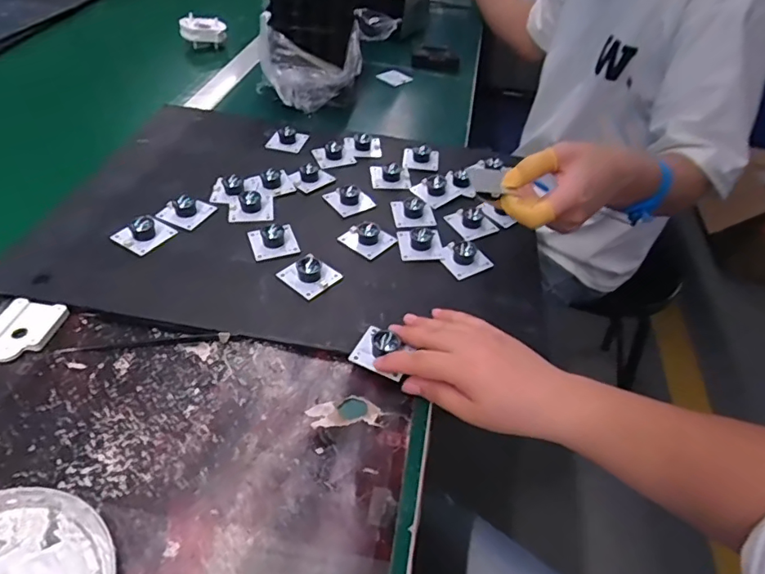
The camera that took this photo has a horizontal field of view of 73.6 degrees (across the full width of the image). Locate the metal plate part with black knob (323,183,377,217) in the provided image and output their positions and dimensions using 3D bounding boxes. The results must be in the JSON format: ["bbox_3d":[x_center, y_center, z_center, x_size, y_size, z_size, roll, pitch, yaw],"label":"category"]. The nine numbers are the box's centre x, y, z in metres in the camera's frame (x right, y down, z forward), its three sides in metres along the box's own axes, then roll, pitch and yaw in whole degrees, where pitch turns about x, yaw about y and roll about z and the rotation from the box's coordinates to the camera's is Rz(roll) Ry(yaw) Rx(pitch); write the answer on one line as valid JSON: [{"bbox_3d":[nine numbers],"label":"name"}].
[{"bbox_3d":[-0.036,-0.098,0.550,0.039,0.018,0.044,-27,53,-28],"label":"metal plate part with black knob"}]

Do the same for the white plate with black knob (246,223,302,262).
[{"bbox_3d":[-0.106,-0.050,0.491,0.044,0.016,0.052,-14,48,-19],"label":"white plate with black knob"}]

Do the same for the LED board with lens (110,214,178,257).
[{"bbox_3d":[-0.227,-0.055,0.482,0.042,0.019,0.044,26,48,20],"label":"LED board with lens"}]

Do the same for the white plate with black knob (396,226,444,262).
[{"bbox_3d":[0.038,-0.048,0.506,0.044,0.017,0.043,-5,45,-10],"label":"white plate with black knob"}]

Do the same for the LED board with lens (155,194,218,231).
[{"bbox_3d":[-0.197,-0.082,0.512,0.043,0.017,0.045,21,46,16],"label":"LED board with lens"}]

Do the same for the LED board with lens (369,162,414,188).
[{"bbox_3d":[0.010,-0.133,0.590,0.047,0.018,0.038,3,44,-3],"label":"LED board with lens"}]

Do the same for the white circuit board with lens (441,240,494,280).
[{"bbox_3d":[0.079,-0.031,0.494,0.037,0.016,0.041,-22,50,-25],"label":"white circuit board with lens"}]

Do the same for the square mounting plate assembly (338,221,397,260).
[{"bbox_3d":[-0.015,-0.052,0.504,0.046,0.019,0.039,34,51,26],"label":"square mounting plate assembly"}]

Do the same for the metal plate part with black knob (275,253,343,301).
[{"bbox_3d":[-0.066,-0.014,0.458,0.045,0.018,0.040,33,51,26],"label":"metal plate part with black knob"}]

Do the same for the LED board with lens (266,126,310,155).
[{"bbox_3d":[-0.117,-0.185,0.632,0.043,0.017,0.040,17,45,11],"label":"LED board with lens"}]

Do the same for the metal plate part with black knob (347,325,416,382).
[{"bbox_3d":[0.001,0.048,0.403,0.047,0.017,0.039,26,48,20],"label":"metal plate part with black knob"}]

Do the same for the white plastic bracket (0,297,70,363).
[{"bbox_3d":[-0.282,0.034,0.400,0.047,0.007,0.055,10,44,4],"label":"white plastic bracket"}]

